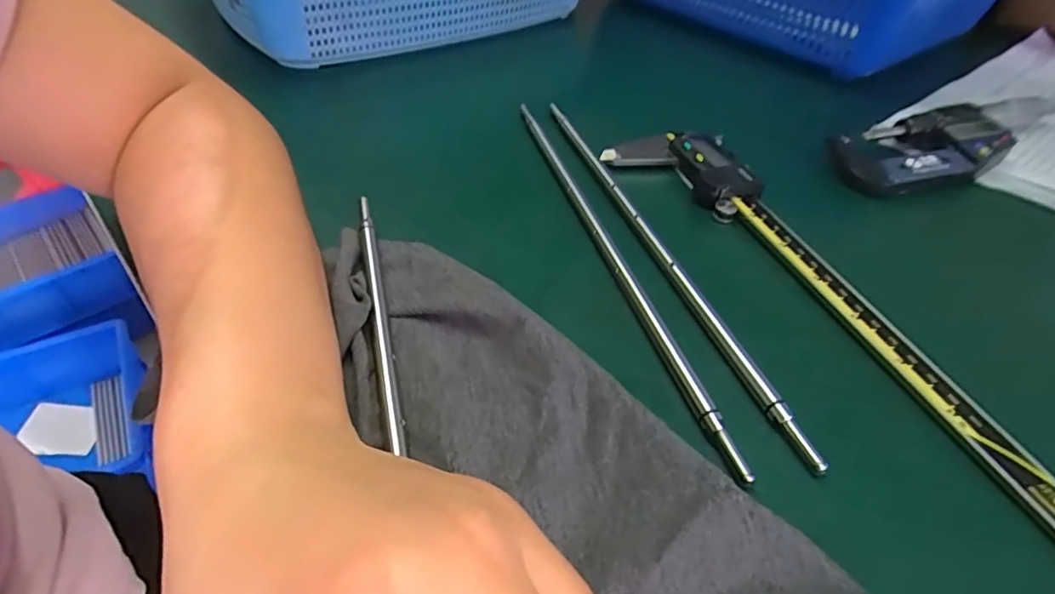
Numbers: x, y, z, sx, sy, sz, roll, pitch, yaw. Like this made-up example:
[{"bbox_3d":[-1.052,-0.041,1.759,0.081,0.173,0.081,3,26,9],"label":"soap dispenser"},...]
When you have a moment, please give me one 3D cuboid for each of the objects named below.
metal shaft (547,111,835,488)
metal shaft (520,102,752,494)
[{"bbox_3d":[0.060,-0.029,0.279,0.008,0.010,0.259,-11,46,-14],"label":"metal shaft"},{"bbox_3d":[0.037,-0.028,0.276,0.006,0.009,0.258,-10,46,-13],"label":"metal shaft"}]

